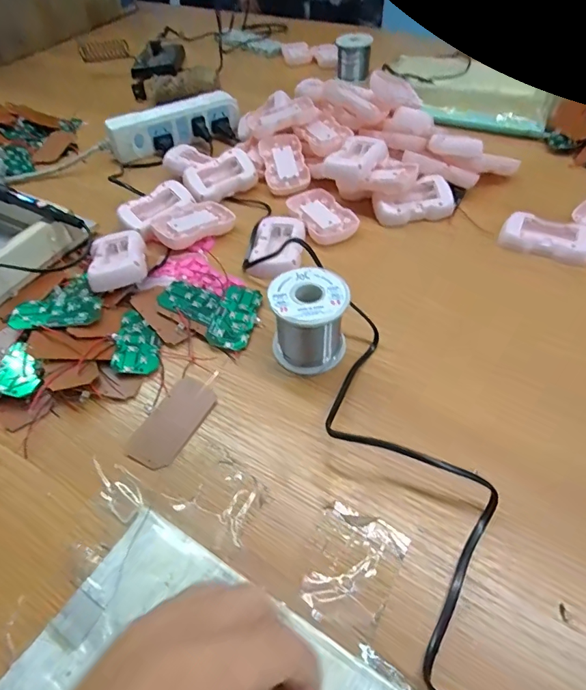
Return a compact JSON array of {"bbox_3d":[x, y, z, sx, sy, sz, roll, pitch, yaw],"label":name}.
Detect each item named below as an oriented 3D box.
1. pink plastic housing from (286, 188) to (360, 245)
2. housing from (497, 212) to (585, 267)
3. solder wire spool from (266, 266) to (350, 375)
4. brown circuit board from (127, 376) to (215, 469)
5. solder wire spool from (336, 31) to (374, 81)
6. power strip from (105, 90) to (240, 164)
[{"bbox_3d":[0.032,-0.149,0.487,0.053,0.014,0.088,-22,52,-14],"label":"pink plastic housing"},{"bbox_3d":[0.266,-0.114,0.445,0.085,0.019,0.052,26,56,23],"label":"housing"},{"bbox_3d":[0.012,-0.022,0.348,0.060,0.058,0.062,-11,50,-5],"label":"solder wire spool"},{"bbox_3d":[-0.091,0.058,0.328,0.040,0.010,0.076,24,58,15],"label":"brown circuit board"},{"bbox_3d":[0.108,-0.513,0.760,0.059,0.061,0.059,3,51,6],"label":"solder wire spool"},{"bbox_3d":[-0.166,-0.314,0.612,0.192,0.055,0.028,-25,53,-17],"label":"power strip"}]

